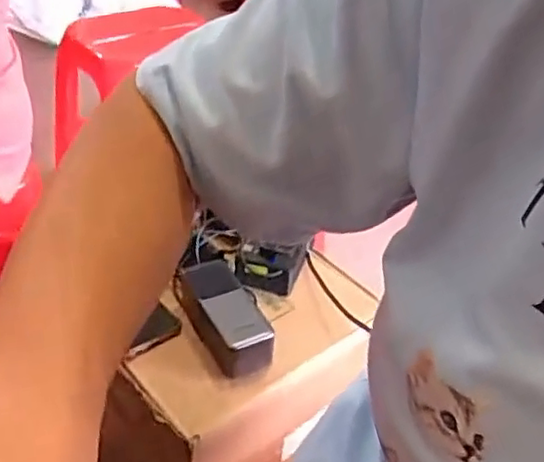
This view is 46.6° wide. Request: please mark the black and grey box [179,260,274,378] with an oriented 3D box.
[{"bbox_3d":[-0.048,0.075,0.669,0.054,0.012,0.119,-15,42,-26],"label":"black and grey box"}]

